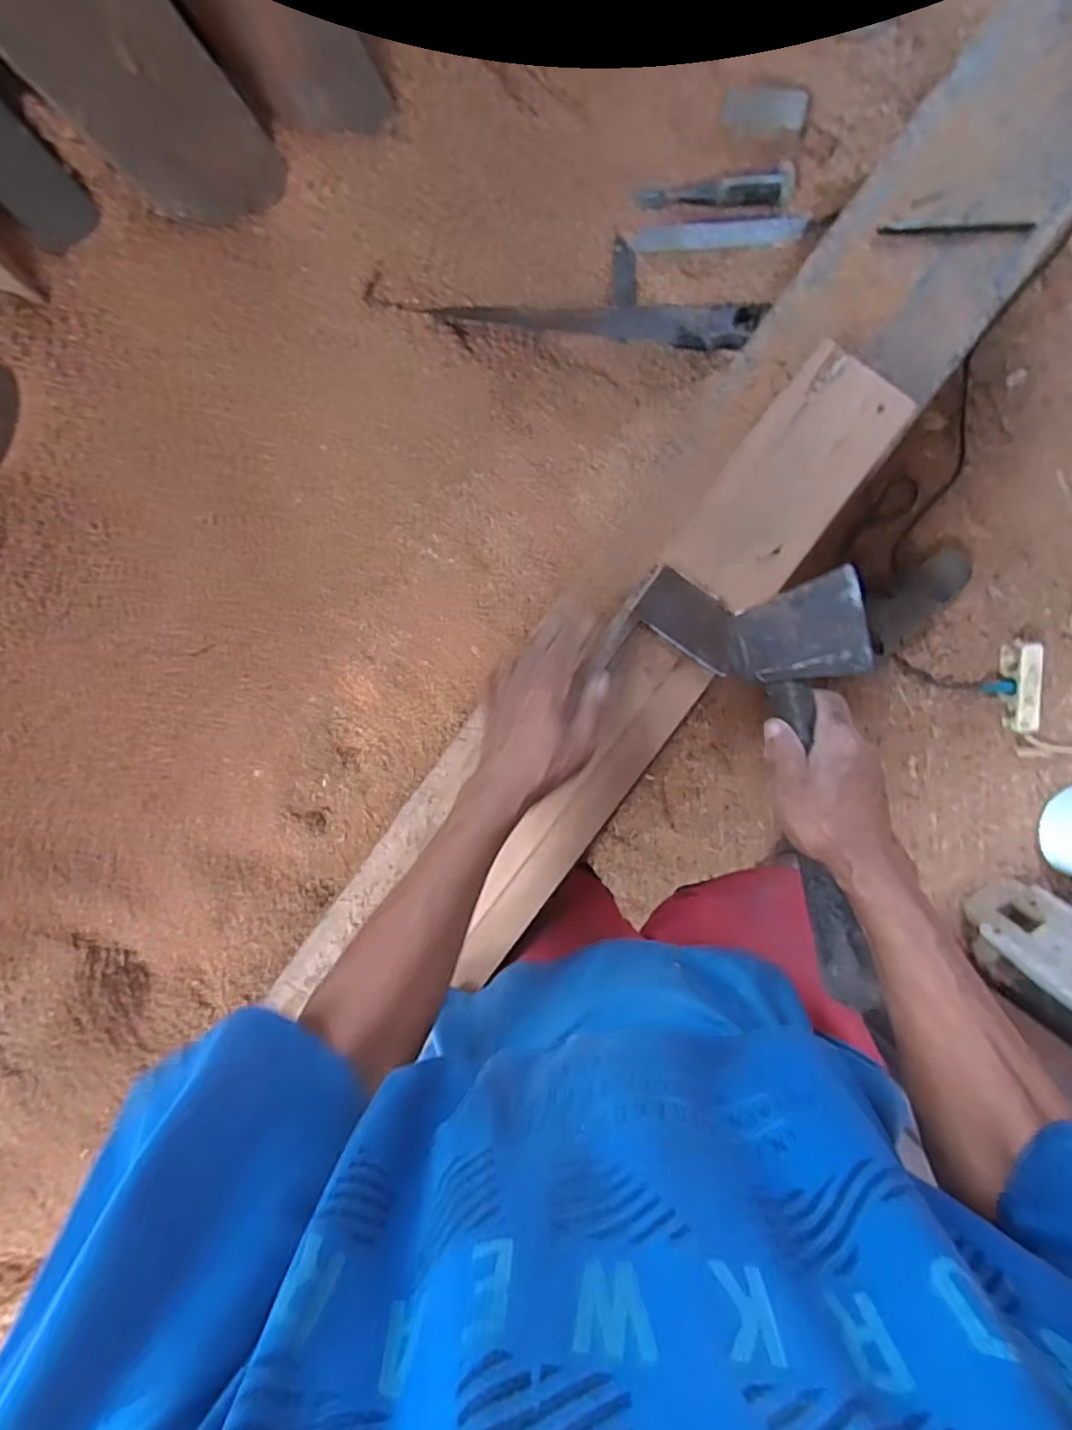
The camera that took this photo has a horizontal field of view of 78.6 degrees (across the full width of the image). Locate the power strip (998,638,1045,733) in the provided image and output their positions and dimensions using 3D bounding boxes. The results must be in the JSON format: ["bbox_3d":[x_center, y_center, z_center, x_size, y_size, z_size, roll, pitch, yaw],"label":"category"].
[{"bbox_3d":[0.852,-0.048,1.145,0.056,0.047,0.161,-3,94,1],"label":"power strip"}]

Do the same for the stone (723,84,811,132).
[{"bbox_3d":[0.281,-0.743,0.798,0.098,0.009,0.047,4,94,1],"label":"stone"}]

